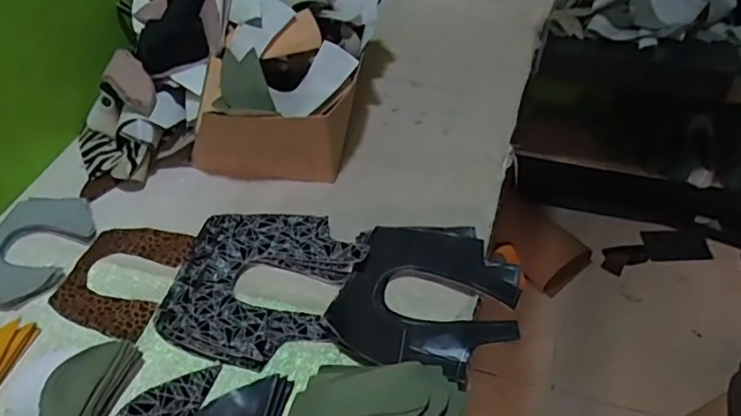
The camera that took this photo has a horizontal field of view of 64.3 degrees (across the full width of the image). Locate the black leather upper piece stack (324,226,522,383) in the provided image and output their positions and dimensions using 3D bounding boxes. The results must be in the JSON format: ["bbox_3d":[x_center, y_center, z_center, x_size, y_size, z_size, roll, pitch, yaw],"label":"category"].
[{"bbox_3d":[0.064,0.091,0.645,0.190,0.012,0.184,8,46,9],"label":"black leather upper piece stack"}]

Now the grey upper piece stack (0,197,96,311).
[{"bbox_3d":[-0.407,0.047,0.705,0.114,0.017,0.158,13,47,14],"label":"grey upper piece stack"}]

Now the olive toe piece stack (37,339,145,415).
[{"bbox_3d":[-0.278,0.181,0.567,0.062,0.026,0.120,9,46,10],"label":"olive toe piece stack"}]

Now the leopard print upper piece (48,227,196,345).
[{"bbox_3d":[-0.289,0.079,0.685,0.126,0.013,0.143,11,47,11],"label":"leopard print upper piece"}]

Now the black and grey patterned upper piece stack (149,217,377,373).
[{"bbox_3d":[-0.119,0.080,0.661,0.197,0.023,0.194,9,46,10],"label":"black and grey patterned upper piece stack"}]

